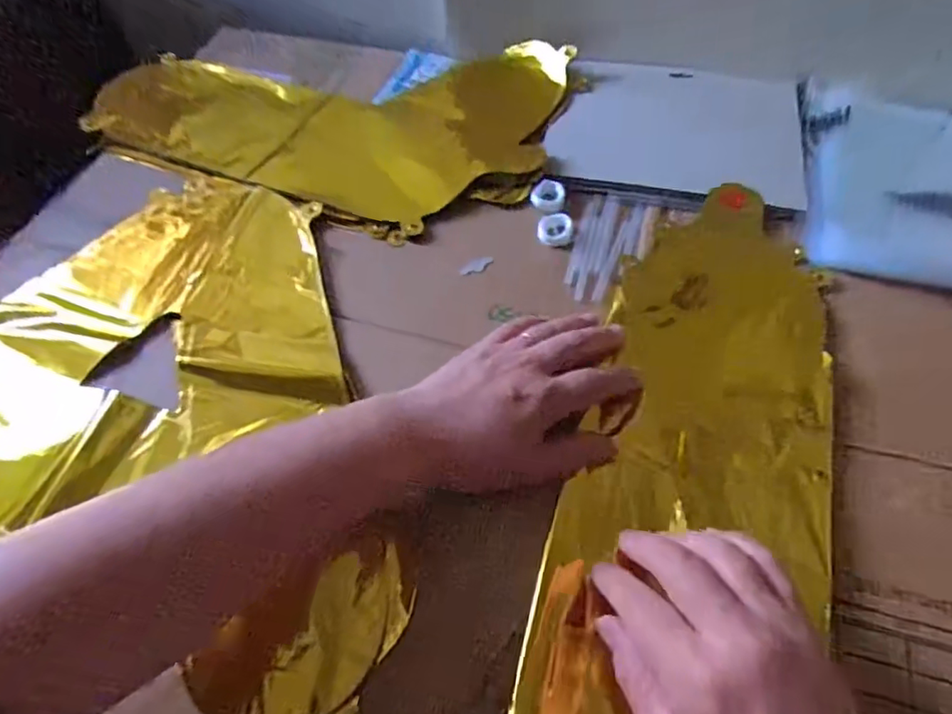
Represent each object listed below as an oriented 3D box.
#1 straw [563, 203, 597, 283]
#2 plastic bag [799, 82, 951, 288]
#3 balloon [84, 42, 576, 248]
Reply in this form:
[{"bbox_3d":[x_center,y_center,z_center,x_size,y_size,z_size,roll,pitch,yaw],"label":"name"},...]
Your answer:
[{"bbox_3d":[0.080,-0.089,0.425,0.007,0.004,0.082,15,61,11],"label":"straw"},{"bbox_3d":[0.363,-0.129,0.430,0.235,0.043,0.232,19,54,16],"label":"plastic bag"},{"bbox_3d":[-0.133,-0.231,0.507,0.411,0.016,0.240,18,62,13],"label":"balloon"}]

